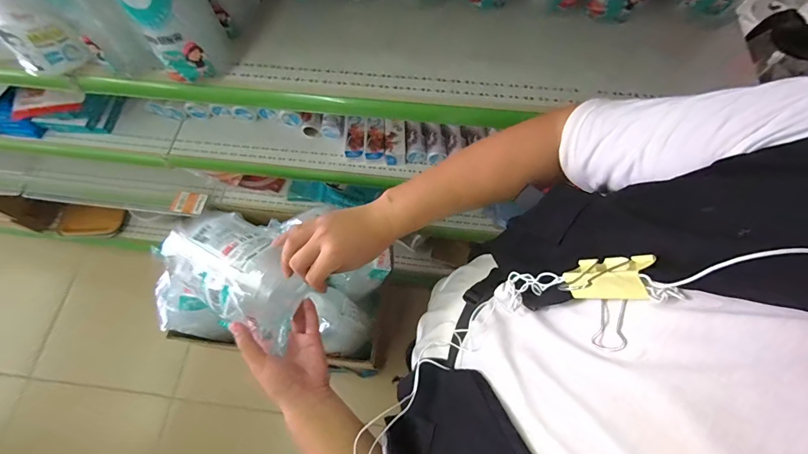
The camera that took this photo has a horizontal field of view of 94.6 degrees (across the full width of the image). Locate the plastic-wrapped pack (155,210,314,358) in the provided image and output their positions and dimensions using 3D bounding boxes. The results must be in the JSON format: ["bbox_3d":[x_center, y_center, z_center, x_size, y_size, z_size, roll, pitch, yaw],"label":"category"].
[{"bbox_3d":[-0.227,0.052,0.524,0.213,0.092,0.142,28,80,21],"label":"plastic-wrapped pack"}]

